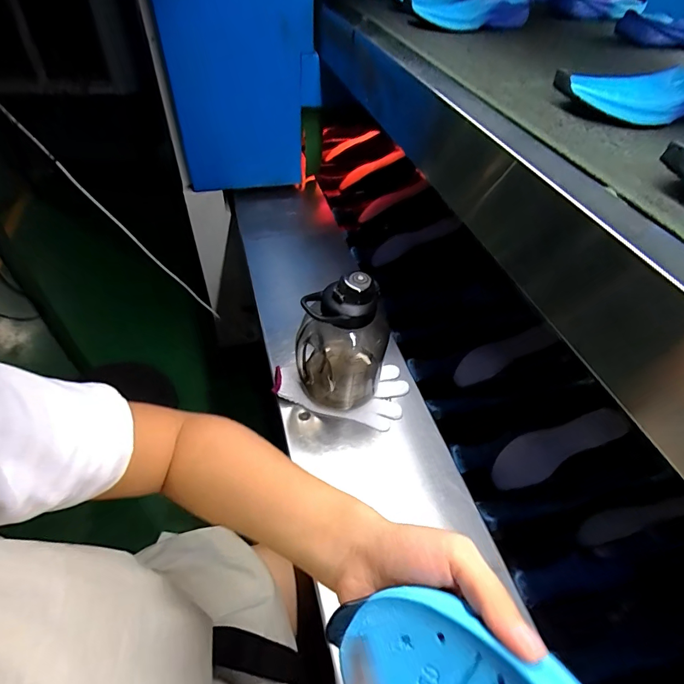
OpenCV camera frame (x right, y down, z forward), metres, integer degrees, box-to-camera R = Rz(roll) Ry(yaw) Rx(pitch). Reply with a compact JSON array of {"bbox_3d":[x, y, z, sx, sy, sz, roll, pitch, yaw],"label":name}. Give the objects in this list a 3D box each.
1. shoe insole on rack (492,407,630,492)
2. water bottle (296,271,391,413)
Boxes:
[{"bbox_3d":[0.336,0.164,0.645,0.216,0.019,0.070,-28,55,3],"label":"shoe insole on rack"},{"bbox_3d":[-0.001,0.007,0.600,0.129,0.207,0.101,6,52,5],"label":"water bottle"}]

